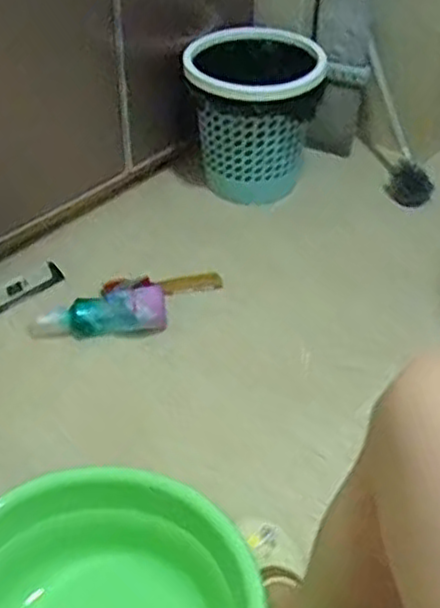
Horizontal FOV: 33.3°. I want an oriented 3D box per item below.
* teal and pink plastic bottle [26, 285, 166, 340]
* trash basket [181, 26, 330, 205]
[{"bbox_3d":[-0.203,0.013,1.218,0.228,0.057,0.073,1,48,-3],"label":"teal and pink plastic bottle"},{"bbox_3d":[0.056,-0.368,1.451,0.253,0.262,0.209,10,48,5],"label":"trash basket"}]

